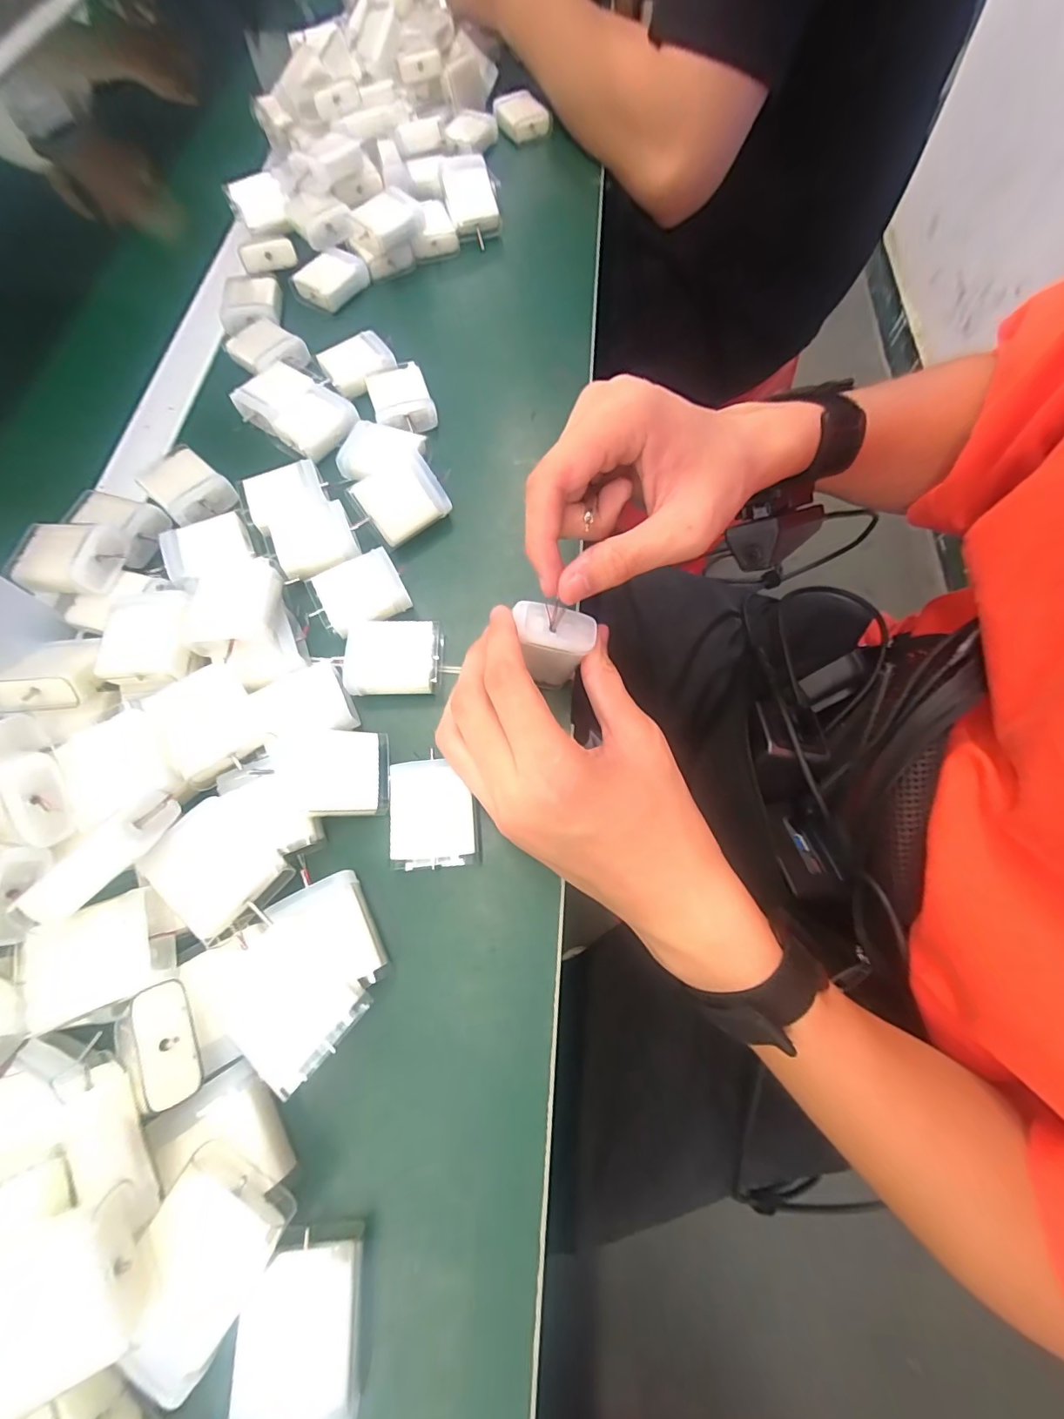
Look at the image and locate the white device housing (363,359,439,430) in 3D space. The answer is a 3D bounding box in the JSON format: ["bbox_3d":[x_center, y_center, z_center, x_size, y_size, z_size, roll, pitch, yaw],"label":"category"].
[{"bbox_3d":[-0.093,-0.222,0.353,0.040,0.018,0.047,-17,69,-4],"label":"white device housing"}]

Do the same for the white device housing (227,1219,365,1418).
[{"bbox_3d":[-0.081,0.220,0.178,0.040,0.024,0.057,-2,69,2],"label":"white device housing"}]

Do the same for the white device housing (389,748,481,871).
[{"bbox_3d":[-0.049,0.052,0.246,0.041,0.021,0.051,-8,69,0],"label":"white device housing"}]

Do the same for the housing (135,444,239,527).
[{"bbox_3d":[-0.227,-0.146,0.327,0.051,0.019,0.042,42,76,17],"label":"housing"}]

